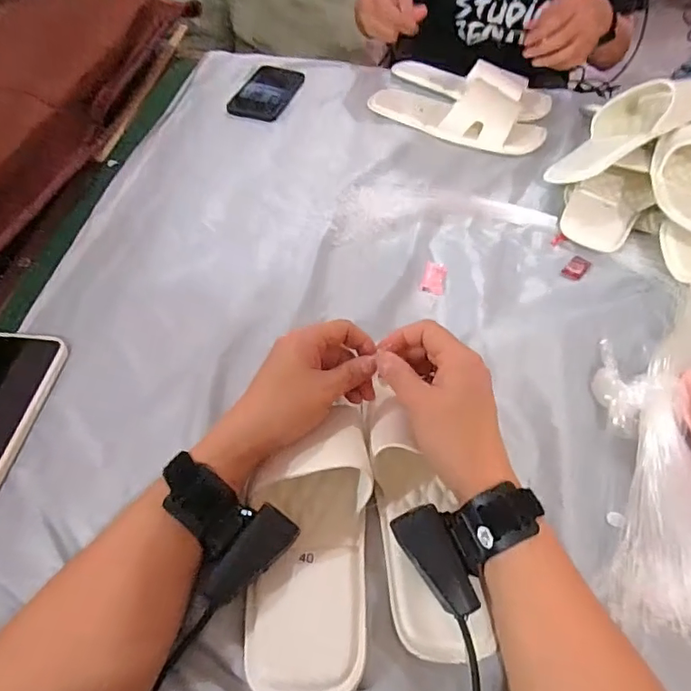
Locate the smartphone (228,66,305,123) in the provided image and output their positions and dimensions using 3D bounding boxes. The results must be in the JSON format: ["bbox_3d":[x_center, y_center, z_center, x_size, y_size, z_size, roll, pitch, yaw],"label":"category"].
[{"bbox_3d":[-0.123,-0.414,0.815,0.080,0.013,0.171,13,51,6],"label":"smartphone"}]

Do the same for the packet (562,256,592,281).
[{"bbox_3d":[0.273,-0.091,0.595,0.023,0.006,0.039,35,57,22],"label":"packet"}]

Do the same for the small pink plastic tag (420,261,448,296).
[{"bbox_3d":[0.099,-0.075,0.560,0.025,0.004,0.050,13,51,7],"label":"small pink plastic tag"}]

